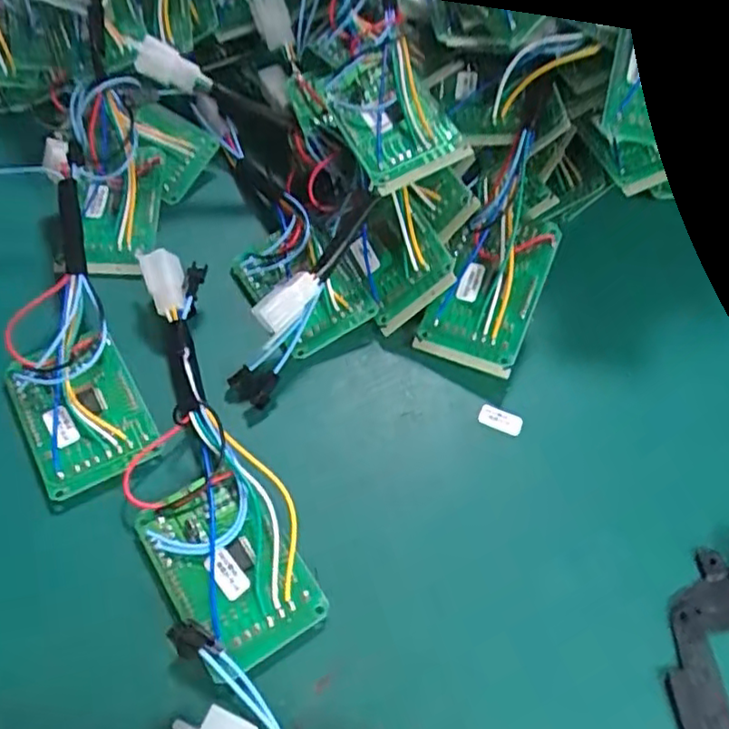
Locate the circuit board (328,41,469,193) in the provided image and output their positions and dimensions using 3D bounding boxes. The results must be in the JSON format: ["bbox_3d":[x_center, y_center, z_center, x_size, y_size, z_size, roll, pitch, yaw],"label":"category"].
[{"bbox_3d":[0.014,-0.121,0.314,0.049,0.019,0.074,-26,76,0],"label":"circuit board"}]

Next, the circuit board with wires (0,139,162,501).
[{"bbox_3d":[-0.140,-0.027,0.305,0.056,0.018,0.182,-13,70,-13],"label":"circuit board with wires"}]

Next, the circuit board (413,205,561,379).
[{"bbox_3d":[0.060,-0.037,0.313,0.047,0.014,0.077,22,87,12],"label":"circuit board"}]

